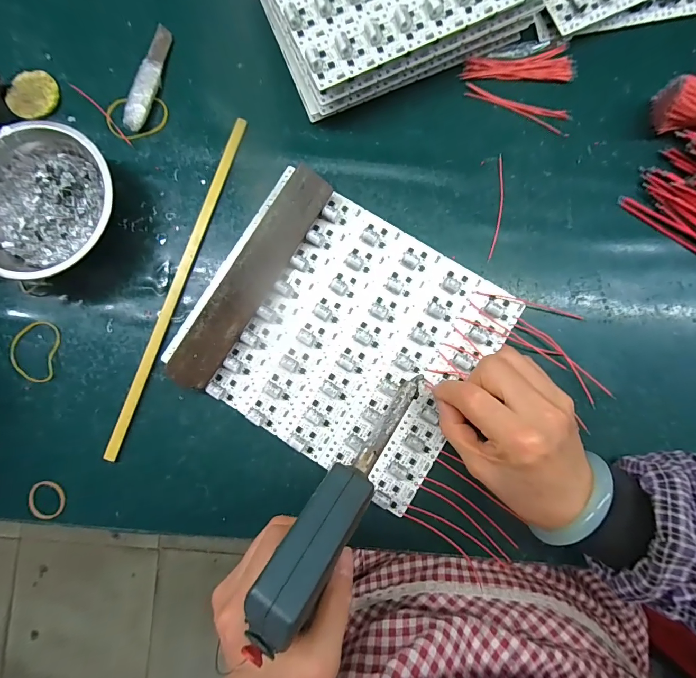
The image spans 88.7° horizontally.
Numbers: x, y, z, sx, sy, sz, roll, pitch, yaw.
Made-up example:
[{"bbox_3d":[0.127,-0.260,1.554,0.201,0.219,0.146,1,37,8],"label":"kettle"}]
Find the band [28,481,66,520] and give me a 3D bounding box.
[{"bbox_3d":[-0.249,0.133,0.294,0.032,0.004,0.028,34,88,5],"label":"band"}]

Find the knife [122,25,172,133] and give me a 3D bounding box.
[{"bbox_3d":[-0.182,-0.241,0.326,0.021,0.010,0.105,14,86,4],"label":"knife"}]

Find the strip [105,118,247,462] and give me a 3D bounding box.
[{"bbox_3d":[-0.146,-0.049,0.308,0.012,0.009,0.310,17,86,4],"label":"strip"}]

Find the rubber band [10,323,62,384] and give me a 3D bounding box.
[{"bbox_3d":[-0.272,0.010,0.307,0.042,0.004,0.052,7,86,3],"label":"rubber band"}]

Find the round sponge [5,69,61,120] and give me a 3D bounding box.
[{"bbox_3d":[-0.292,-0.227,0.331,0.045,0.006,0.046,0,85,3],"label":"round sponge"}]

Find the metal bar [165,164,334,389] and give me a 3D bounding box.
[{"bbox_3d":[-0.077,-0.049,0.289,0.036,0.007,0.197,34,86,-27],"label":"metal bar"}]

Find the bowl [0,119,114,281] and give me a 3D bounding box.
[{"bbox_3d":[-0.251,-0.111,0.300,0.120,0.040,0.123,0,85,3],"label":"bowl"}]

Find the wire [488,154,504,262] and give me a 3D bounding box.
[{"bbox_3d":[0.131,-0.114,0.309,0.008,0.004,0.096,7,86,3],"label":"wire"}]

